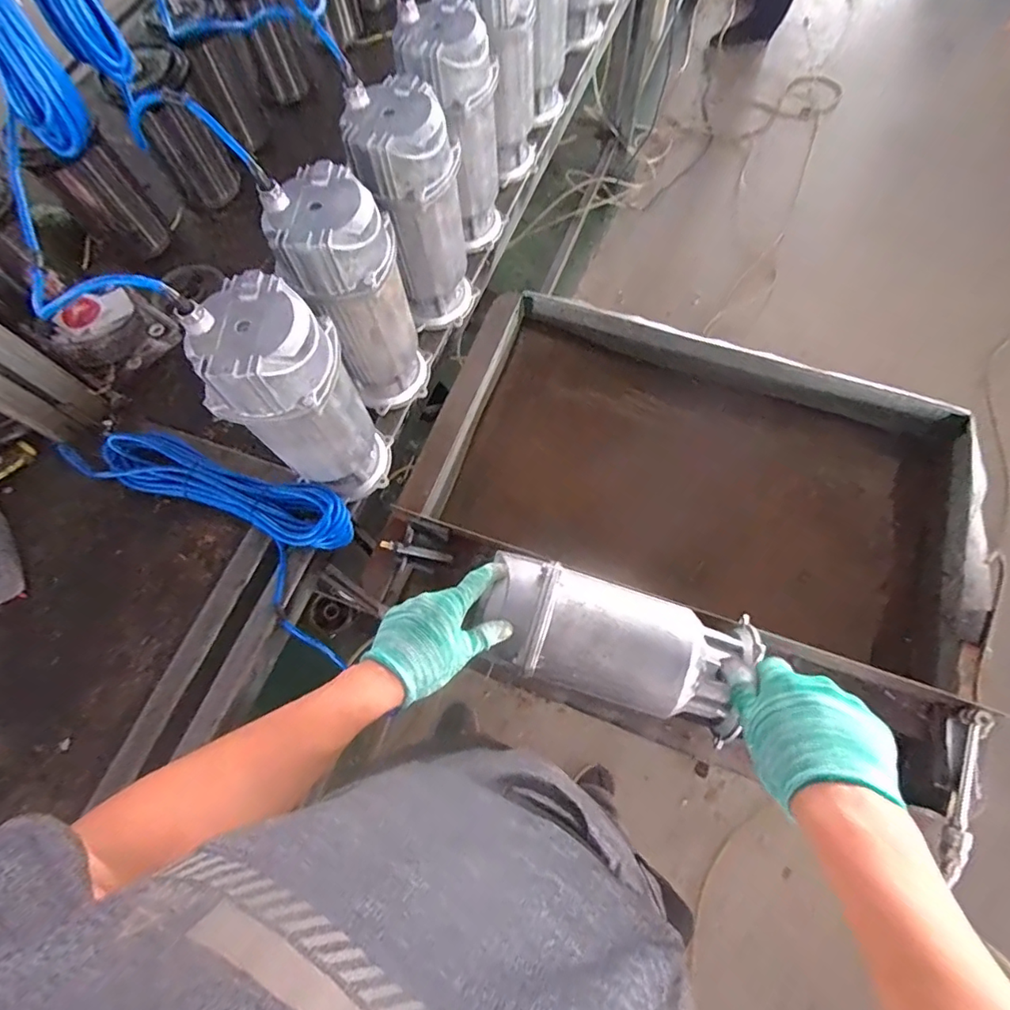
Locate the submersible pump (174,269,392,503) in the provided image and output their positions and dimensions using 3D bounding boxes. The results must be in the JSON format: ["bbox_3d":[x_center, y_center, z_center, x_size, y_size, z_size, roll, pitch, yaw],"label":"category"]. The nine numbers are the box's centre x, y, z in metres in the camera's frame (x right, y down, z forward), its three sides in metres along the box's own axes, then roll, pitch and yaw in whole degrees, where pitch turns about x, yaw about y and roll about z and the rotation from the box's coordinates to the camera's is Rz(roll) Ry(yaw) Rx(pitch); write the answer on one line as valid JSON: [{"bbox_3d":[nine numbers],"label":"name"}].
[{"bbox_3d":[-0.232,-0.111,0.614,0.121,0.293,0.123,7,69,6],"label":"submersible pump"}]

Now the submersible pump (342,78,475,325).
[{"bbox_3d":[-0.116,-0.385,0.716,0.127,0.288,0.126,-16,69,-3],"label":"submersible pump"}]

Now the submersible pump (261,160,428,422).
[{"bbox_3d":[-0.182,-0.247,0.664,0.133,0.288,0.135,-26,69,-7],"label":"submersible pump"}]

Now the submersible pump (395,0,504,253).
[{"bbox_3d":[-0.077,-0.538,0.778,0.119,0.289,0.124,22,71,11],"label":"submersible pump"}]

